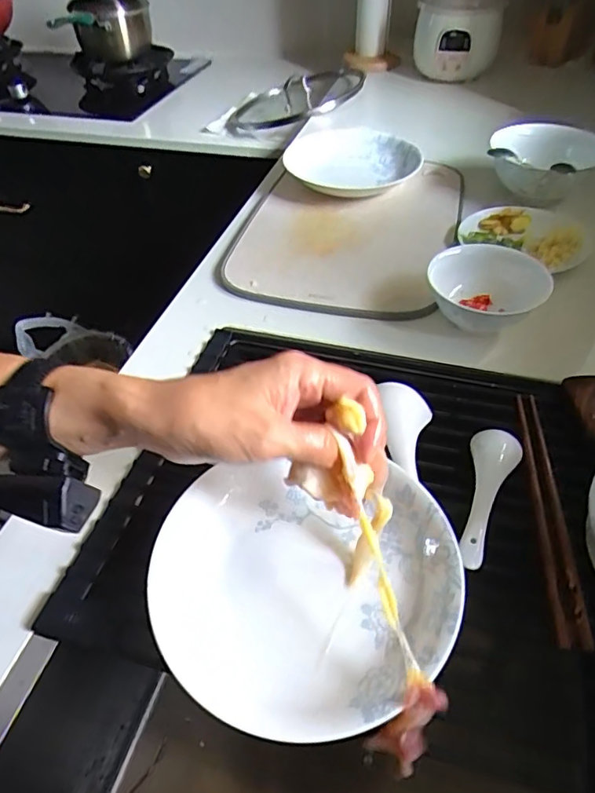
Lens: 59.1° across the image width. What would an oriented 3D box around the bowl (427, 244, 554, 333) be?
[{"bbox_3d":[0.188,-0.102,0.542,0.109,0.060,0.109,-2,46,2],"label":"bowl"}]

